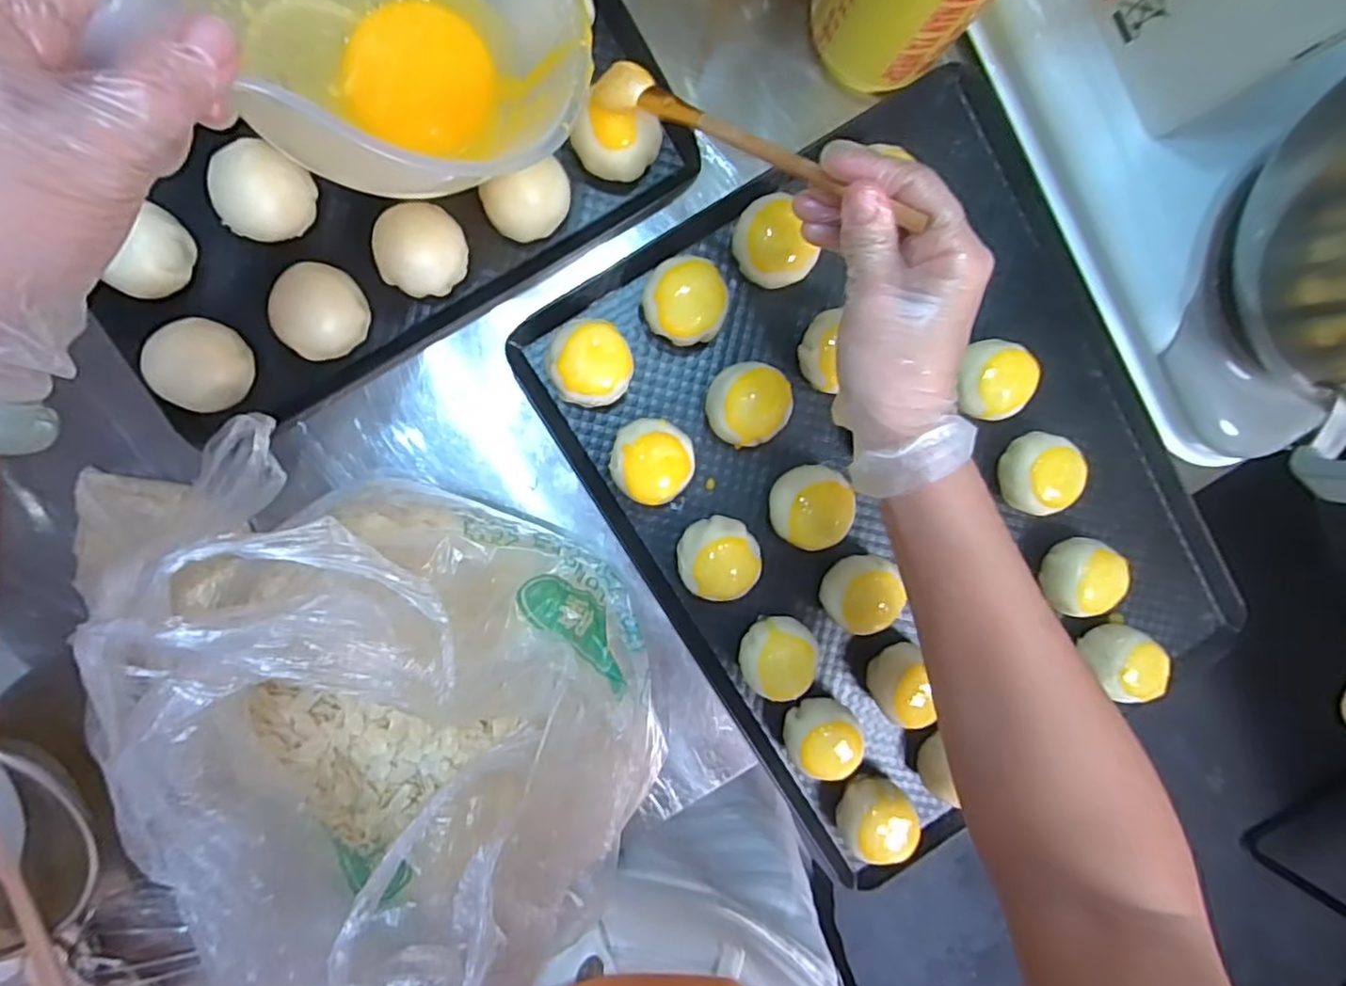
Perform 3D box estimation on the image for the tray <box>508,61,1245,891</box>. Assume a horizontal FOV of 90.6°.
[{"bbox_3d":[0.160,0.003,0.421,0.355,0.040,0.436,-33,98,-3],"label":"tray"}]

